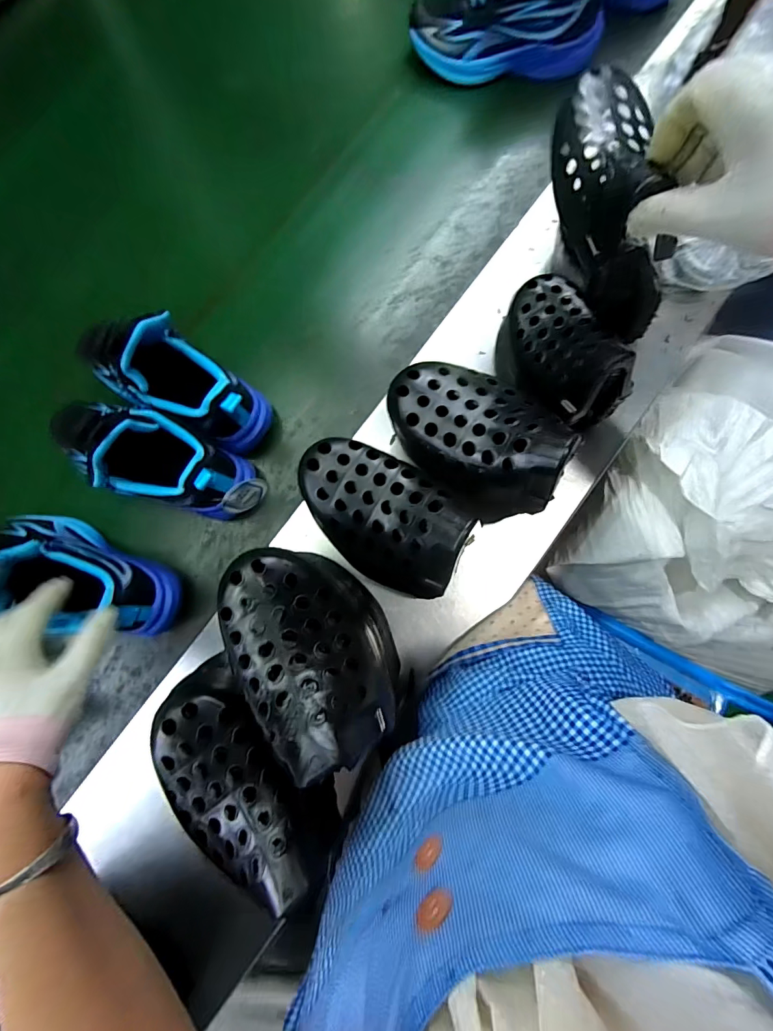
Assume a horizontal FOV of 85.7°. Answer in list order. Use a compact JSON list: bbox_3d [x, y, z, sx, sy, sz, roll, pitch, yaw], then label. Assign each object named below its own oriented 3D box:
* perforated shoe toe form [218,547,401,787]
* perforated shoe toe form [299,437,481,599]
[{"bbox_3d":[-0.049,0.086,0.277,0.085,0.091,0.140,-36,83,-4],"label":"perforated shoe toe form"},{"bbox_3d":[-0.005,-0.004,0.329,0.149,0.071,0.084,42,85,7],"label":"perforated shoe toe form"}]

